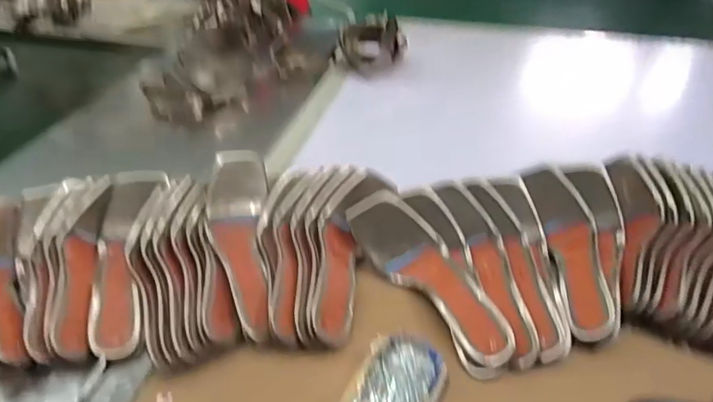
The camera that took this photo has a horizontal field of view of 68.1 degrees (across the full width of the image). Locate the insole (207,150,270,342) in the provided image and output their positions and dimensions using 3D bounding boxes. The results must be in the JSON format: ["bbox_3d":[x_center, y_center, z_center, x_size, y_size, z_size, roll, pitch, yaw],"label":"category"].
[{"bbox_3d":[-0.134,0.036,0.610,0.069,0.028,0.254,-8,51,-9],"label":"insole"}]

